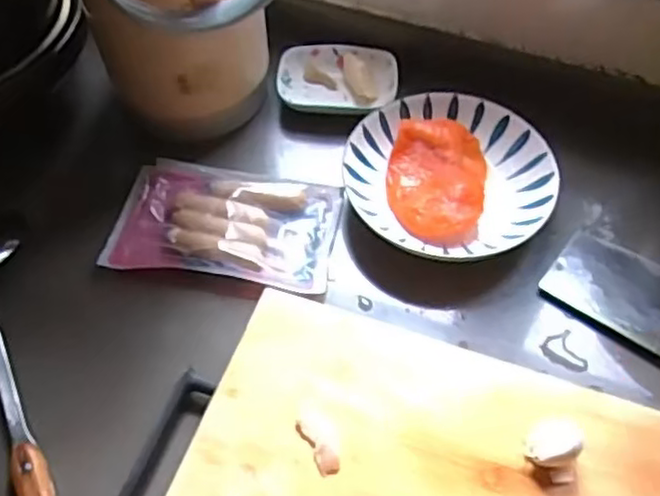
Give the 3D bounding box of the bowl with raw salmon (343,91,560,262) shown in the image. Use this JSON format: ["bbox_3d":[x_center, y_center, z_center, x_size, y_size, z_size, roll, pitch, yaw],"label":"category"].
[{"bbox_3d":[0.102,-0.061,0.595,0.169,0.038,0.159,0,56,0],"label":"bowl with raw salmon"}]

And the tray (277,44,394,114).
[{"bbox_3d":[0.007,-0.165,0.671,0.112,0.022,0.072,1,56,0],"label":"tray"}]

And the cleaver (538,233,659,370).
[{"bbox_3d":[0.304,0.074,0.519,0.281,0.019,0.100,31,64,23],"label":"cleaver"}]

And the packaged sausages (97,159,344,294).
[{"bbox_3d":[-0.087,-0.026,0.572,0.179,0.016,0.108,8,58,8],"label":"packaged sausages"}]

